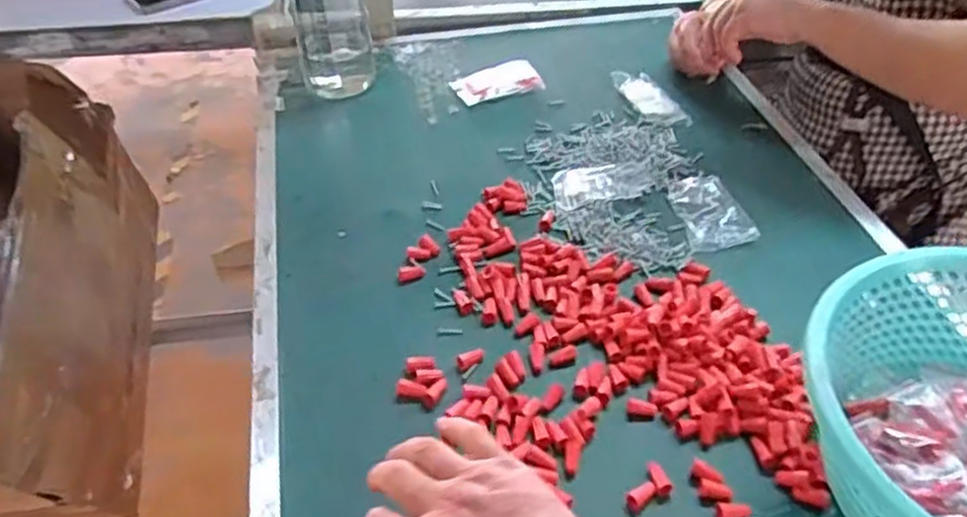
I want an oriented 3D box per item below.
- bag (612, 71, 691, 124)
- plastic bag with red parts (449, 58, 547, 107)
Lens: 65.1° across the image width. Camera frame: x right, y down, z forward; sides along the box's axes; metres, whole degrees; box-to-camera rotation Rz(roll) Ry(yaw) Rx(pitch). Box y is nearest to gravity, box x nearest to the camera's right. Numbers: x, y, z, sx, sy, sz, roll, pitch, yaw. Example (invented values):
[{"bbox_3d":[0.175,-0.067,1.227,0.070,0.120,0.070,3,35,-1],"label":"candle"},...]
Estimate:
[{"bbox_3d":[0.198,-0.198,0.913,0.043,0.011,0.118,-18,46,-20],"label":"bag"},{"bbox_3d":[0.017,-0.218,0.935,0.105,0.004,0.070,-17,47,-9],"label":"plastic bag with red parts"}]

